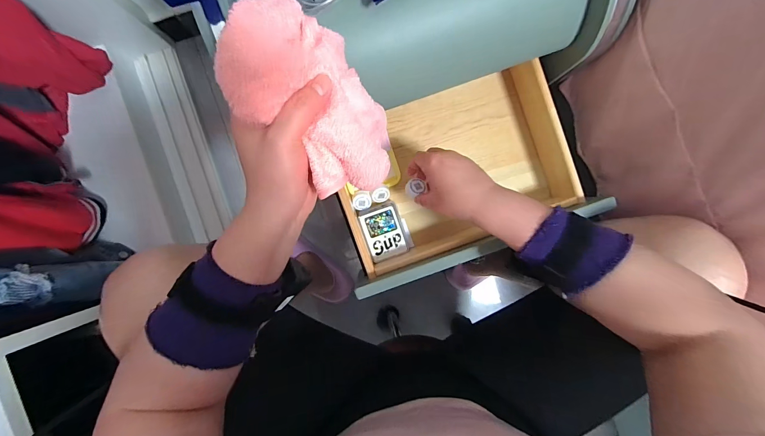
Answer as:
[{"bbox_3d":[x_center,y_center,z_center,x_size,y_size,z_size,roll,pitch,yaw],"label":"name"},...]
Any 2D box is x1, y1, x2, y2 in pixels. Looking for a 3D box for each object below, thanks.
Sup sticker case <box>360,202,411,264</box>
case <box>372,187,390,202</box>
[{"bbox_3d":[0.002,0.020,0.507,0.061,0.019,0.082,-17,91,-1],"label":"Sup sticker case"},{"bbox_3d":[-0.001,-0.036,0.509,0.029,0.008,0.025,-17,105,-1],"label":"case"}]

